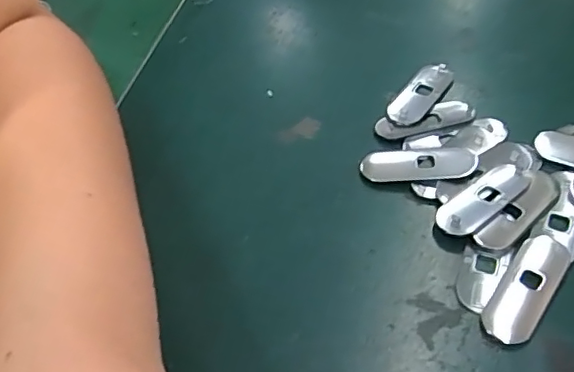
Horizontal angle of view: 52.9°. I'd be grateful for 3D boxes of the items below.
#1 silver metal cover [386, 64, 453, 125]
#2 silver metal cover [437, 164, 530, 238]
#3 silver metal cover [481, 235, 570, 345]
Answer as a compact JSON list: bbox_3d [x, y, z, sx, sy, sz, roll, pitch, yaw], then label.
[{"bbox_3d":[0.068,-0.048,0.298,0.019,0.004,0.048,30,59,25],"label":"silver metal cover"},{"bbox_3d":[0.085,0.006,0.251,0.048,0.005,0.018,-33,56,-20],"label":"silver metal cover"},{"bbox_3d":[0.093,0.040,0.225,0.019,0.005,0.049,29,59,25],"label":"silver metal cover"}]

